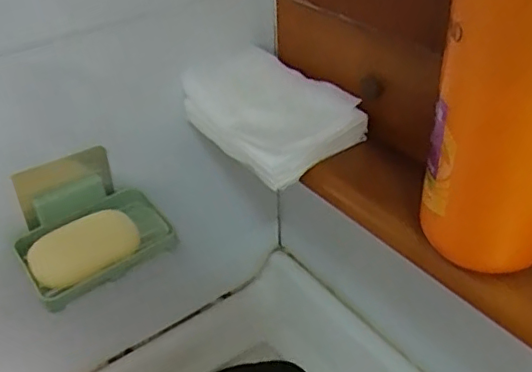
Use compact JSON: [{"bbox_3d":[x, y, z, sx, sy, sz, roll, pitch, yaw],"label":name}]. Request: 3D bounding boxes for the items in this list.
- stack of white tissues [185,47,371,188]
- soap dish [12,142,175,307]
[{"bbox_3d":[-0.004,-0.070,0.515,0.097,0.044,0.167,-28,44,-30],"label":"stack of white tissues"},{"bbox_3d":[-0.160,0.030,0.515,0.128,0.070,0.102,-24,43,-27],"label":"soap dish"}]

